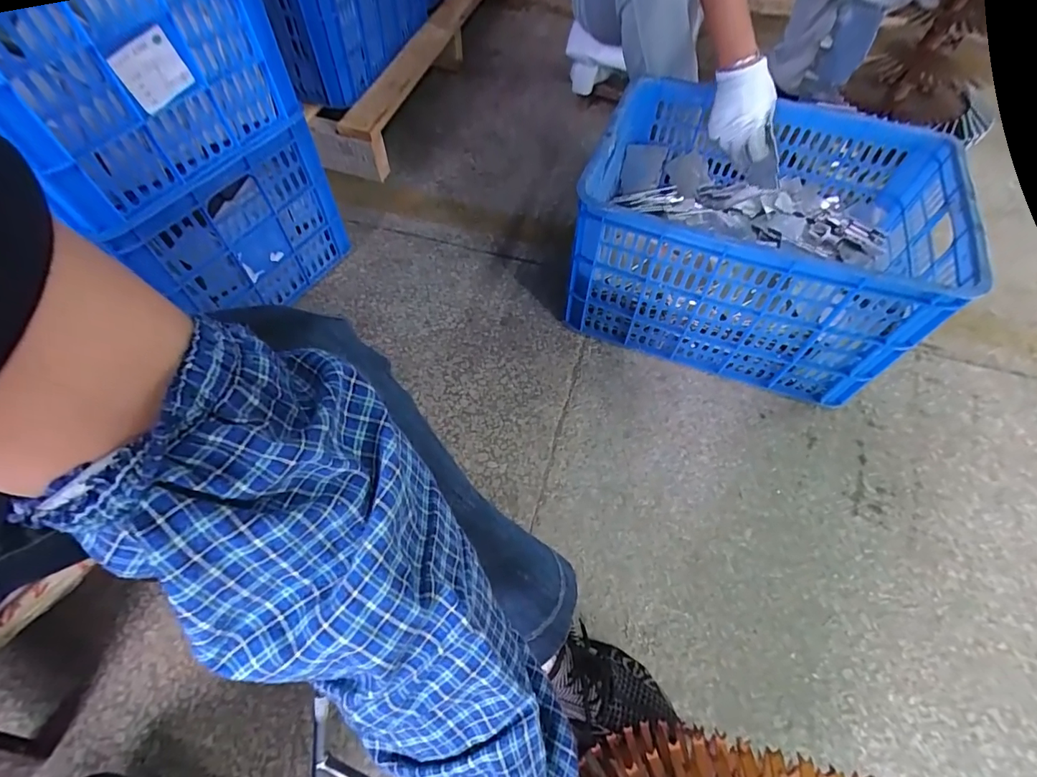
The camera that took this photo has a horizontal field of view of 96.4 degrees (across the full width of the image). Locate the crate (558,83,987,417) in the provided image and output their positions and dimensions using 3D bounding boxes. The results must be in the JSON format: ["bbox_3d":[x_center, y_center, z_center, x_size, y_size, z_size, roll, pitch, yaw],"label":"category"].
[{"bbox_3d":[0.355,-0.235,0.735,0.468,0.266,0.360,18,60,10],"label":"crate"}]

